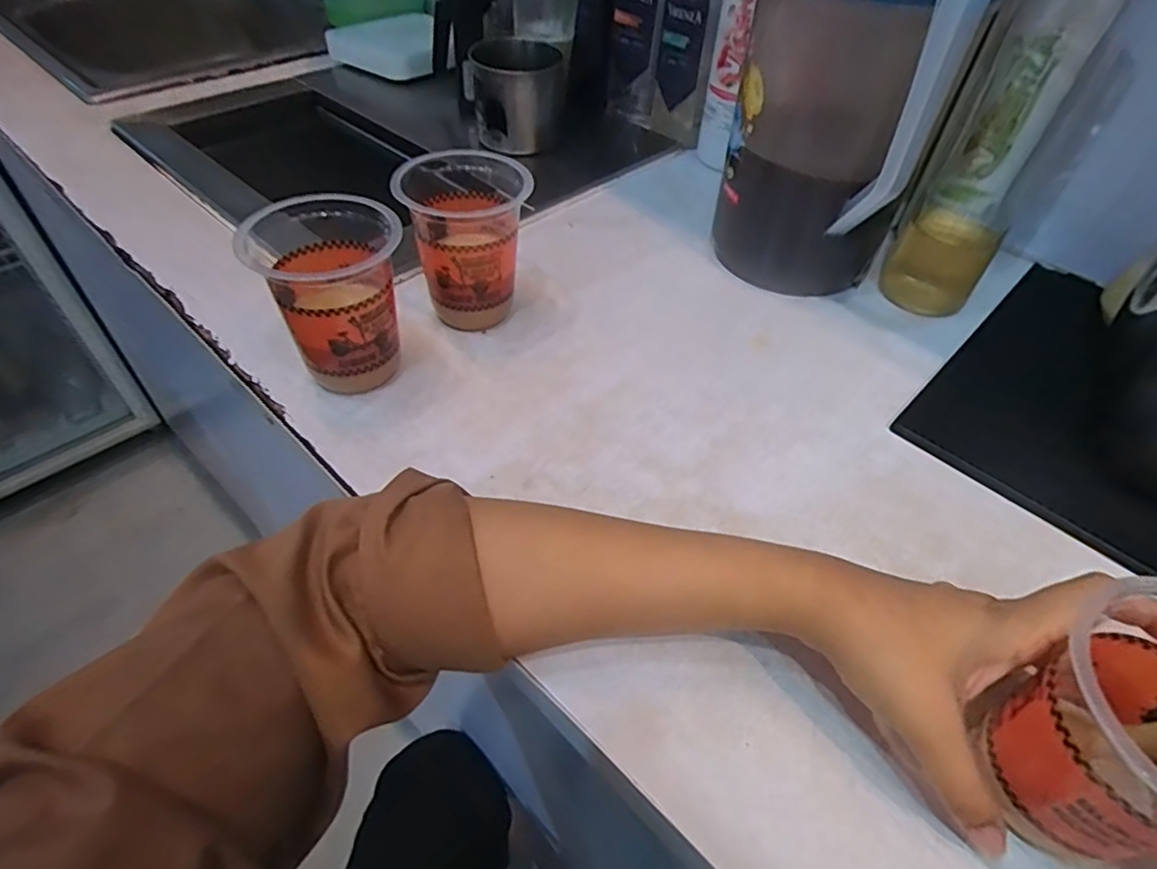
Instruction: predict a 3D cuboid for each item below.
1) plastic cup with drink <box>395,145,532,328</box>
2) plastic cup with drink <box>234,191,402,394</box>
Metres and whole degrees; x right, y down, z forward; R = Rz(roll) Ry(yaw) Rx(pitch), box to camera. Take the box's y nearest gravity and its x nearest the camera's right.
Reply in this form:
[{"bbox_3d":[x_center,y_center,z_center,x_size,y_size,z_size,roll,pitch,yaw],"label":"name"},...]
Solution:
[{"bbox_3d":[-0.081,-0.140,0.457,0.081,0.108,0.084,1,48,-1],"label":"plastic cup with drink"},{"bbox_3d":[-0.153,-0.084,0.403,0.083,0.108,0.079,1,48,-1],"label":"plastic cup with drink"}]

